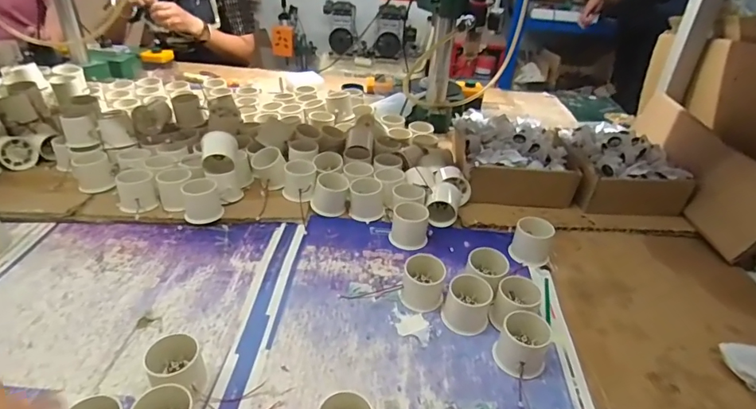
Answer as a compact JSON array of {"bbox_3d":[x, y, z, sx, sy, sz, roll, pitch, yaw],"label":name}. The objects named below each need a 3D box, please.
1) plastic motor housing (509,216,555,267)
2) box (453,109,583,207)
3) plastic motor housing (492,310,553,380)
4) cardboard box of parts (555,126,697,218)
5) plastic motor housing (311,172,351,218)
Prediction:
[{"bbox_3d":[0.221,0.052,0.638,0.055,0.050,0.046,20,37,22],"label":"plastic motor housing"},{"bbox_3d":[0.243,-0.092,0.811,0.193,0.078,0.218,3,34,-1],"label":"box"},{"bbox_3d":[0.163,0.155,0.499,0.057,0.047,0.065,20,38,23],"label":"plastic motor housing"},{"bbox_3d":[0.434,-0.071,0.804,0.188,0.090,0.203,3,34,-1],"label":"cardboard box of parts"},{"bbox_3d":[-0.077,-0.019,0.717,0.057,0.057,0.047,-4,35,-11],"label":"plastic motor housing"}]

